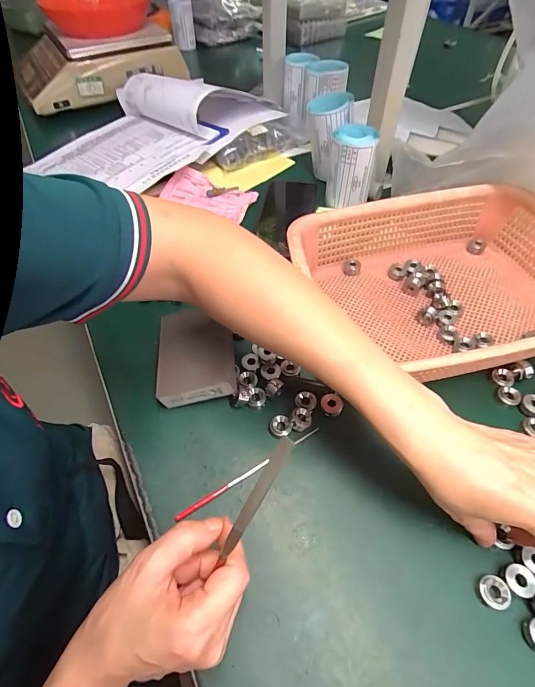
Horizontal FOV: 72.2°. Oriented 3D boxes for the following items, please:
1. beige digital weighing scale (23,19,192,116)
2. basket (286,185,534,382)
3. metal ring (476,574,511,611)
[{"bbox_3d":[-0.347,-0.575,0.759,0.330,0.090,0.203,-19,55,-13],"label":"beige digital weighing scale"},{"bbox_3d":[0.181,-0.061,0.384,0.292,0.079,0.218,-12,52,-6],"label":"basket"},{"bbox_3d":[0.155,0.171,0.252,0.017,0.011,0.019,25,57,21],"label":"metal ring"}]

